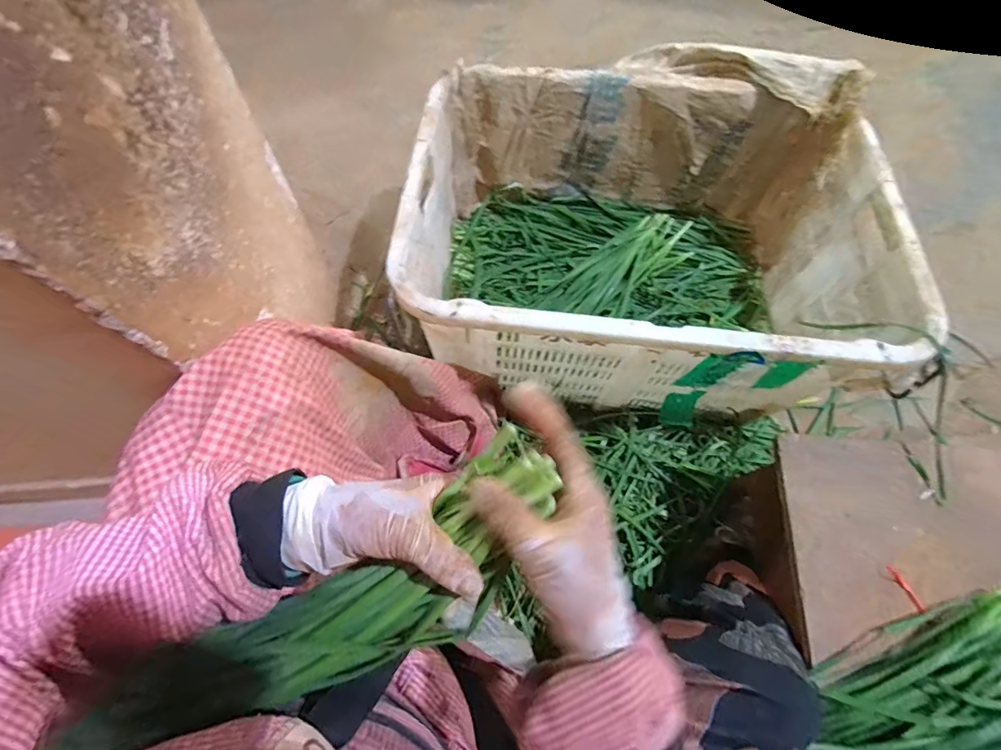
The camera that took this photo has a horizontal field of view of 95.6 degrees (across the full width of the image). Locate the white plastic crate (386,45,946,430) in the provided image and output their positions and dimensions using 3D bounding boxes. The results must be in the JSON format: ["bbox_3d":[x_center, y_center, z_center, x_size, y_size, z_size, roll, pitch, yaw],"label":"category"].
[{"bbox_3d":[0.207,-0.226,0.724,0.654,0.295,0.508,6,67,1],"label":"white plastic crate"}]

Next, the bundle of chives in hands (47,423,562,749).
[{"bbox_3d":[-0.101,0.151,0.272,0.321,0.063,0.074,-33,71,1],"label":"bundle of chives in hands"}]

